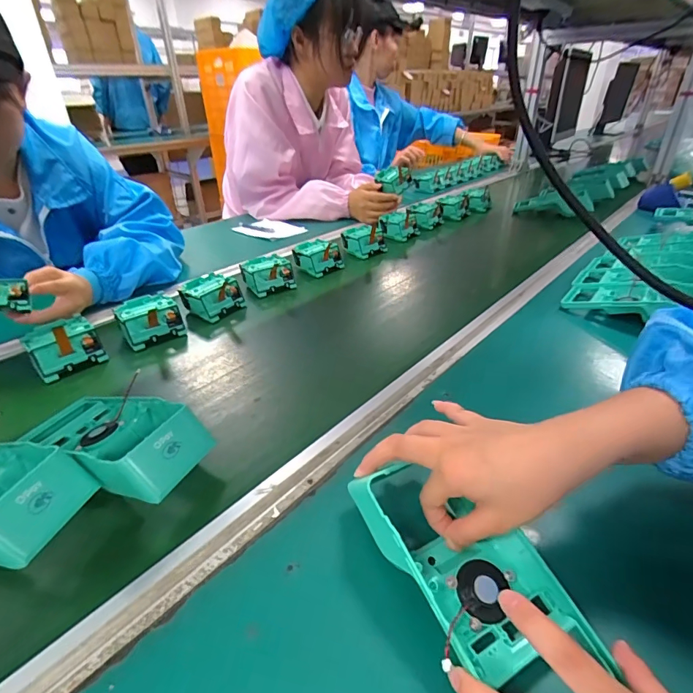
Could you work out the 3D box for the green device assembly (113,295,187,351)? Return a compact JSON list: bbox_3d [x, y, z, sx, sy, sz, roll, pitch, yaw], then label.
[{"bbox_3d":[-0.276,-0.038,0.591,0.080,0.039,0.082,-18,36,-26],"label":"green device assembly"}]

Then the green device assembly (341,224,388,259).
[{"bbox_3d":[0.034,-0.218,0.856,0.080,0.040,0.079,21,38,31],"label":"green device assembly"}]

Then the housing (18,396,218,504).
[{"bbox_3d":[-0.219,0.080,0.391,0.185,0.050,0.083,14,35,22],"label":"housing"}]

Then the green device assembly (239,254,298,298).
[{"bbox_3d":[-0.136,-0.123,0.720,0.079,0.044,0.074,-18,36,-26],"label":"green device assembly"}]

